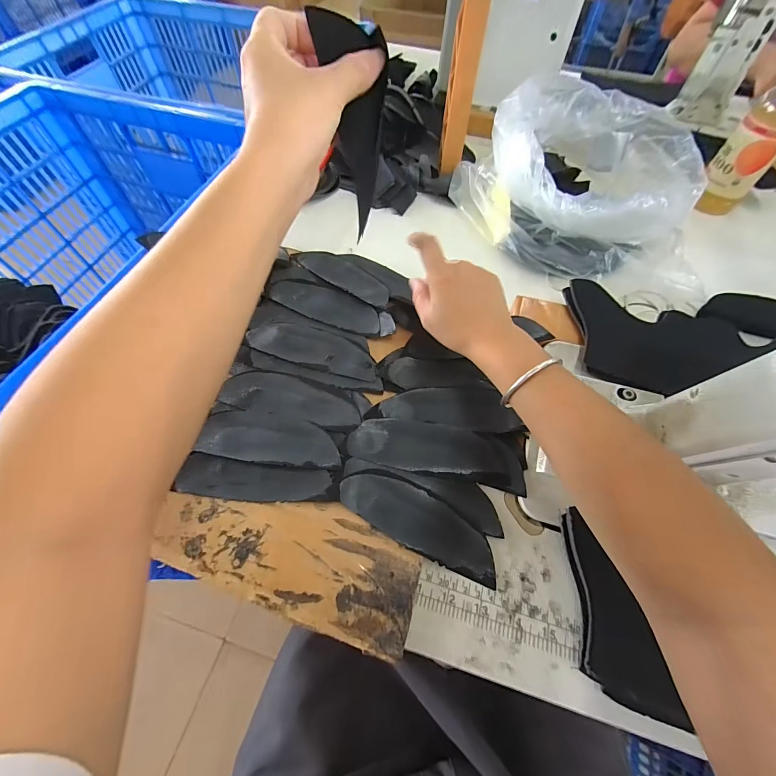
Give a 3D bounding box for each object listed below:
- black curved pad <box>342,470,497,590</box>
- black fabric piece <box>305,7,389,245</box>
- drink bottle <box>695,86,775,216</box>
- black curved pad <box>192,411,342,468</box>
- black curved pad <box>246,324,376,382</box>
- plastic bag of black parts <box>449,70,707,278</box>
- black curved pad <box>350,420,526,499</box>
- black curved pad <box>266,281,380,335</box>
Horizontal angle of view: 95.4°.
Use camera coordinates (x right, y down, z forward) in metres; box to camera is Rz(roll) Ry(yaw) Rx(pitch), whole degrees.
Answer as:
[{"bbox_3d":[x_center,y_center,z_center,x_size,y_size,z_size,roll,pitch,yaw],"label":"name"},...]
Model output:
[{"bbox_3d":[0.026,0.110,0.292,0.136,0.006,0.044,22,63,10],"label":"black curved pad"},{"bbox_3d":[-0.019,-0.186,0.265,0.040,0.135,0.019,-20,45,-12],"label":"black fabric piece"},{"bbox_3d":[0.486,-0.332,0.442,0.062,0.208,0.076,40,67,19],"label":"drink bottle"},{"bbox_3d":[-0.106,0.045,0.321,0.125,0.004,0.046,5,61,1],"label":"black curved pad"},{"bbox_3d":[-0.078,-0.042,0.371,0.138,0.004,0.047,14,62,6],"label":"black curved pad"},{"bbox_3d":[0.239,-0.262,0.447,0.227,0.117,0.236,-26,65,-15],"label":"plastic bag of black parts"},{"bbox_3d":[0.044,0.056,0.317,0.155,0.009,0.046,13,61,5],"label":"black curved pad"},{"bbox_3d":[-0.071,-0.094,0.397,0.136,0.005,0.043,22,63,11],"label":"black curved pad"}]

